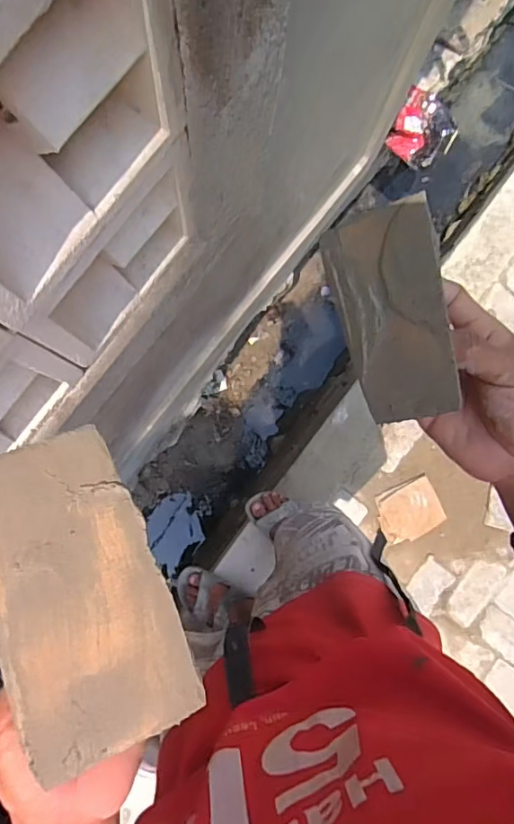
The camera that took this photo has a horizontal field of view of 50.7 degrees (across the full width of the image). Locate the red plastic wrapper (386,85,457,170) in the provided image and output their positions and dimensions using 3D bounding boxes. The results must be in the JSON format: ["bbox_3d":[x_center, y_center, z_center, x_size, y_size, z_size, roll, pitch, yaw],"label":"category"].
[{"bbox_3d":[0.399,-0.673,1.292,0.137,0.075,0.144,0,86,-3],"label":"red plastic wrapper"}]

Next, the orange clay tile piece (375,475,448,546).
[{"bbox_3d":[0.411,0.268,1.471,0.171,0.018,0.147,-27,86,0],"label":"orange clay tile piece"}]

